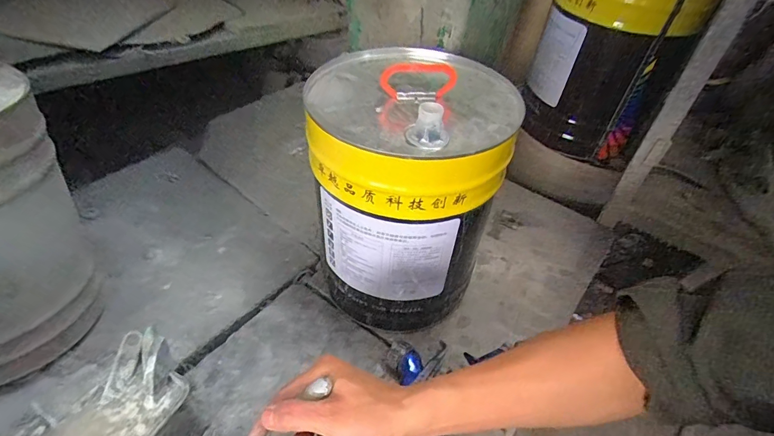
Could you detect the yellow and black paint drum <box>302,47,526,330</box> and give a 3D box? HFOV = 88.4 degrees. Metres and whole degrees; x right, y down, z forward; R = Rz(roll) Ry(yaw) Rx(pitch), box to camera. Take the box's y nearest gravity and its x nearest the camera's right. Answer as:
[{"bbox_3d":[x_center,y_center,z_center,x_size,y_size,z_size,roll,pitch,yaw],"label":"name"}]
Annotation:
[{"bbox_3d":[0.016,-0.028,0.589,0.252,0.341,0.254,15,42,7],"label":"yellow and black paint drum"}]

